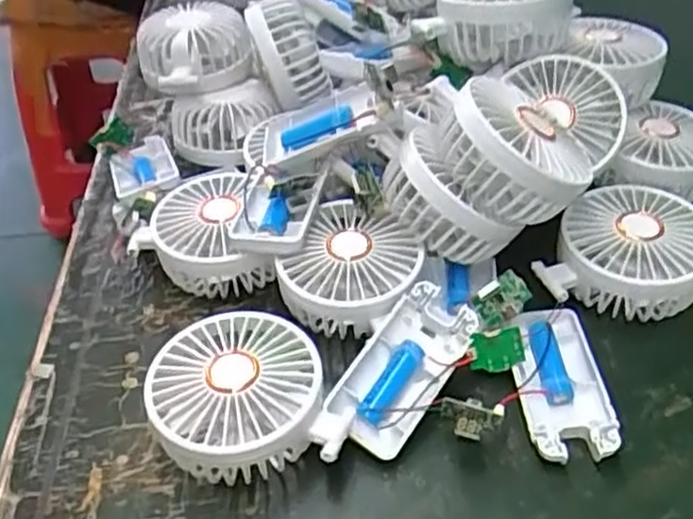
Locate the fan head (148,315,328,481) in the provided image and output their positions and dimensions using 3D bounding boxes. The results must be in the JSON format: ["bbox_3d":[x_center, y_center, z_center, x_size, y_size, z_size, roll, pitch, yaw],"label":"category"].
[{"bbox_3d":[-0.057,0.073,0.380,0.084,0.044,0.084,-2,43,2],"label":"fan head"}]

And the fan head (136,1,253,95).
[{"bbox_3d":[-0.117,-0.162,0.563,0.085,0.040,0.084,-12,43,-9],"label":"fan head"}]

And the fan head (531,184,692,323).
[{"bbox_3d":[0.167,0.001,0.436,0.085,0.046,0.096,27,51,28],"label":"fan head"}]

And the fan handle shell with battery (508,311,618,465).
[{"bbox_3d":[0.114,0.066,0.394,0.046,0.020,0.092,-2,43,2],"label":"fan handle shell with battery"}]

